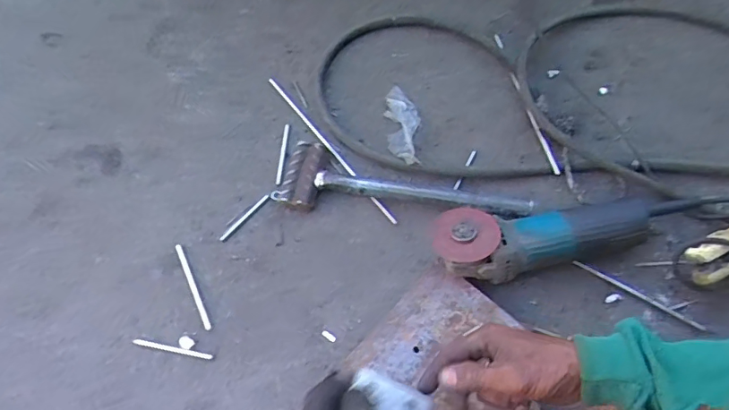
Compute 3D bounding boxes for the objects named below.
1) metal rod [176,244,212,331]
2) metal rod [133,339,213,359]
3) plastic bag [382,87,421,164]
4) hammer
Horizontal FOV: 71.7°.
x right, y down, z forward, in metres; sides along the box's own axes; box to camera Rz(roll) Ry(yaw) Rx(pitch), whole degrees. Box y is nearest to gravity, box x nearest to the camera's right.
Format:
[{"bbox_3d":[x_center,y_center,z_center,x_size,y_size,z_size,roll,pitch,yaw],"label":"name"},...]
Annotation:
[{"bbox_3d":[-0.226,0.106,0.664,0.009,0.004,0.126,-26,67,-8],"label":"metal rod"},{"bbox_3d":[-0.240,0.180,0.631,0.104,0.004,0.006,10,67,7],"label":"metal rod"},{"bbox_3d":[0.057,-0.116,0.733,0.048,0.017,0.137,-7,66,0],"label":"plastic bag"},{"bbox_3d":[0.047,-0.025,0.682,0.336,0.045,0.101,9,67,8],"label":"hammer"}]

